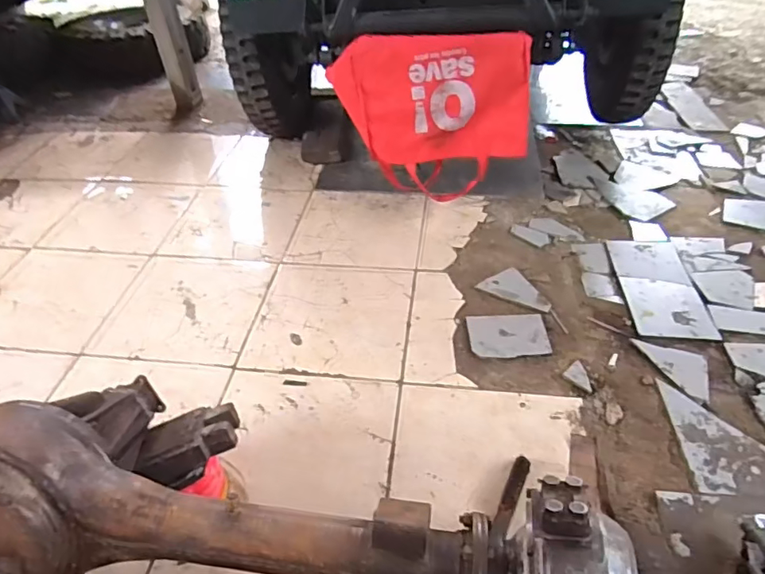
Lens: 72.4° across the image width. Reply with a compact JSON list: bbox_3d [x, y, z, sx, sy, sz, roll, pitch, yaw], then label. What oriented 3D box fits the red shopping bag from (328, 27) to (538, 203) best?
[{"bbox_3d":[0.143,-0.470,1.504,0.530,0.454,0.108,6,46,10],"label":"red shopping bag"}]

